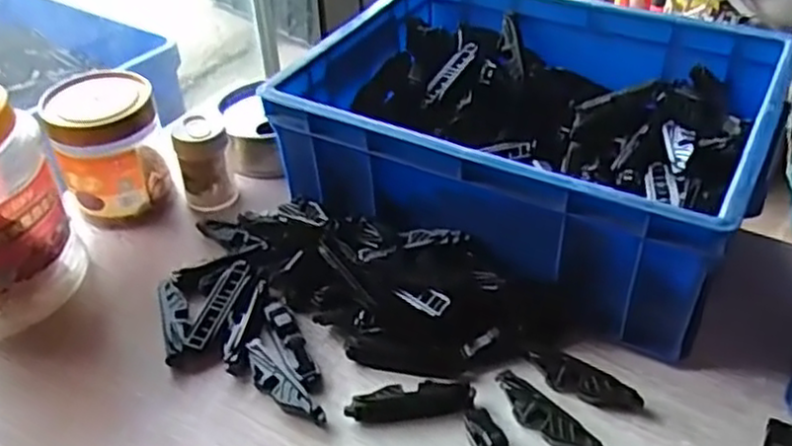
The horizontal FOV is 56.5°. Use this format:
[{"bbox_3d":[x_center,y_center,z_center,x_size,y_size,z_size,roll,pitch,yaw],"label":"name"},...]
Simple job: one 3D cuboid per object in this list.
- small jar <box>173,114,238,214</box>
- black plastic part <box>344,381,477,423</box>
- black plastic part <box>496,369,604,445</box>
[{"bbox_3d":[-0.165,-0.052,0.640,0.043,0.078,0.047,-9,41,-8],"label":"small jar"},{"bbox_3d":[0.010,0.113,0.472,0.080,0.012,0.021,-5,40,-4],"label":"black plastic part"},{"bbox_3d":[0.092,0.122,0.454,0.021,0.015,0.080,-31,48,-30],"label":"black plastic part"}]

